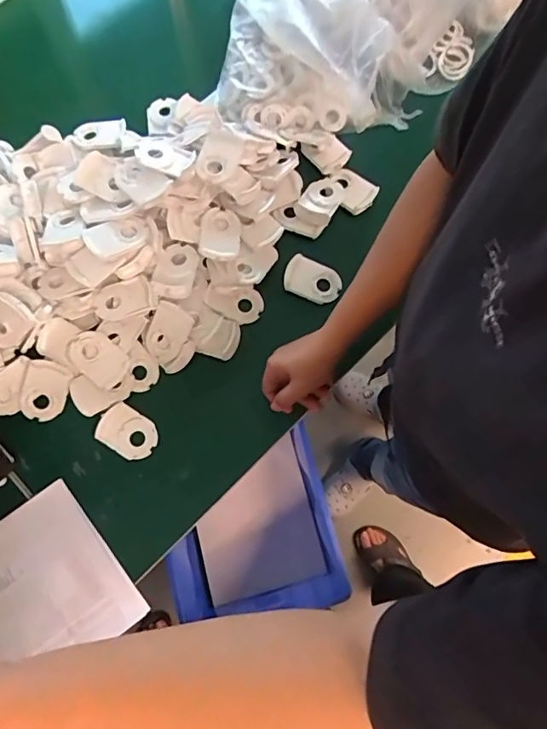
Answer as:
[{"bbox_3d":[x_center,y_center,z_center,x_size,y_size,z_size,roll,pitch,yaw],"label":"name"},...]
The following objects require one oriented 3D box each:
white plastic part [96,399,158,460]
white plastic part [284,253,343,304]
[{"bbox_3d":[-0.202,0.095,0.670,0.082,0.004,0.060,33,78,7],"label":"white plastic part"},{"bbox_3d":[0.058,-0.125,0.719,0.083,0.011,0.057,27,78,6],"label":"white plastic part"}]

